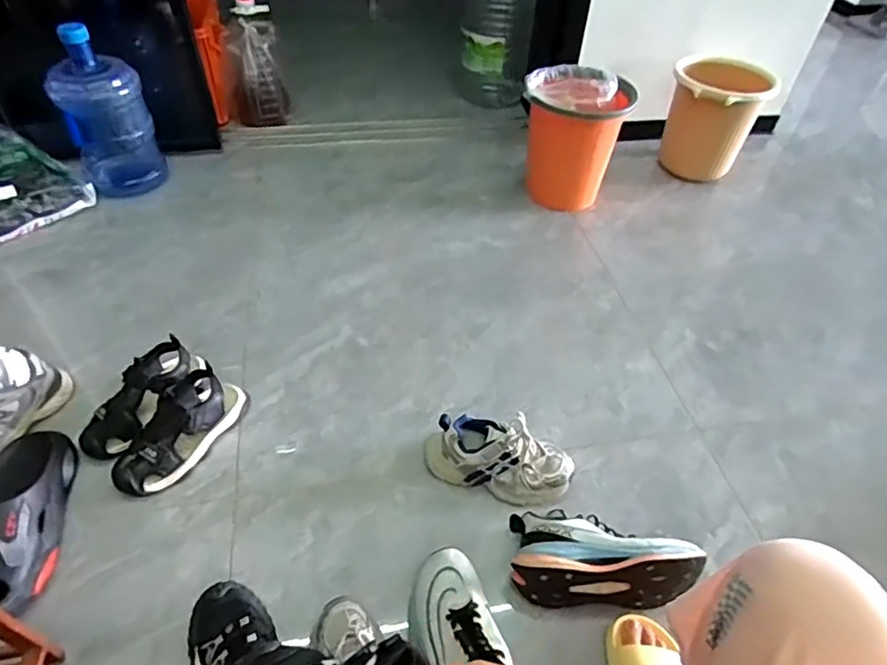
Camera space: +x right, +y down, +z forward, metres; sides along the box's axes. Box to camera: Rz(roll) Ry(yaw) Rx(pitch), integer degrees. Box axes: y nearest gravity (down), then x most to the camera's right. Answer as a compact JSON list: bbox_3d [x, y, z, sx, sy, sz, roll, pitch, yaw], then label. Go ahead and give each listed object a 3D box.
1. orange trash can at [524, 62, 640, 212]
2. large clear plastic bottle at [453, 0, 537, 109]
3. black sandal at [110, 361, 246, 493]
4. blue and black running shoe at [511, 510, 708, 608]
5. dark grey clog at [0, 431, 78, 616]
[{"bbox_3d":[0.331,-0.494,1.485,0.260,0.328,0.230,3,46,2],"label":"orange trash can"},{"bbox_3d":[0.158,-0.941,1.685,0.213,0.550,0.223,3,46,2],"label":"large clear plastic bottle"},{"bbox_3d":[-0.443,0.160,0.956,0.104,0.100,0.235,18,48,16],"label":"black sandal"},{"bbox_3d":[0.231,0.318,0.831,0.256,0.104,0.146,5,46,4],"label":"blue and black running shoe"},{"bbox_3d":[-0.641,0.275,0.851,0.119,0.088,0.292,-10,47,-11],"label":"dark grey clog"}]

